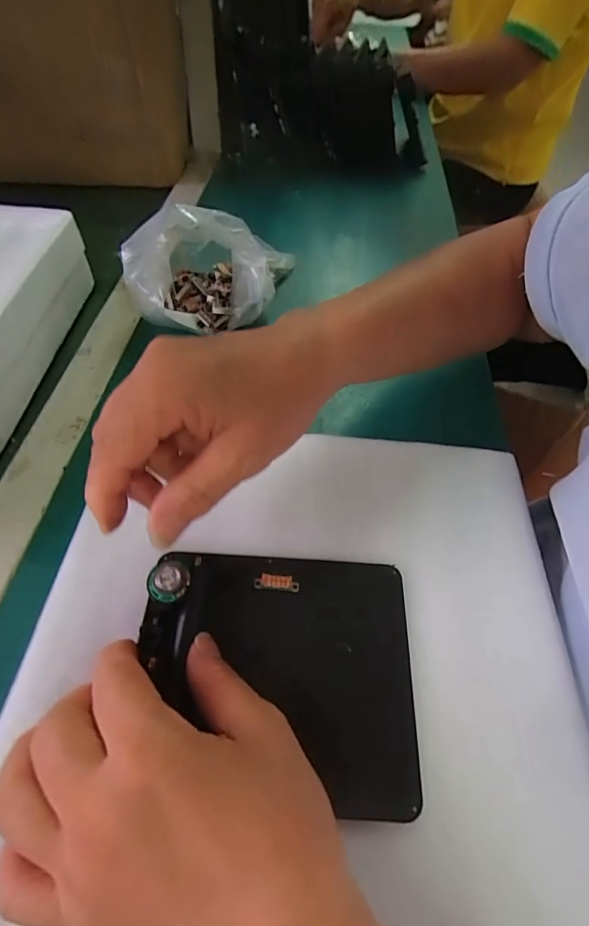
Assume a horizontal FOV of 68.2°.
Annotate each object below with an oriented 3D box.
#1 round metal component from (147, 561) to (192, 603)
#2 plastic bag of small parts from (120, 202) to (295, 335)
[{"bbox_3d":[-0.063,0.059,0.217,0.021,0.007,0.019,-6,69,3],"label":"round metal component"},{"bbox_3d":[-0.074,-0.154,0.358,0.098,0.078,0.097,26,56,16],"label":"plastic bag of small parts"}]

